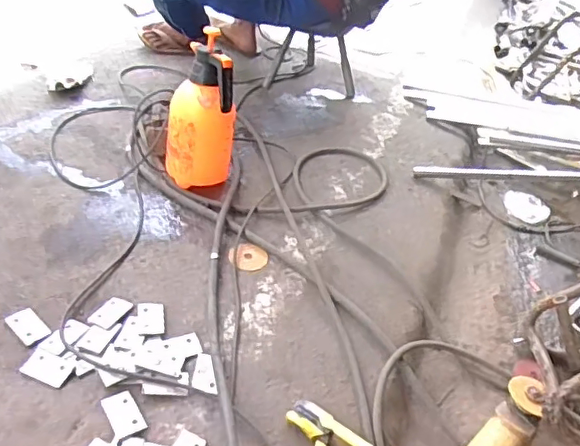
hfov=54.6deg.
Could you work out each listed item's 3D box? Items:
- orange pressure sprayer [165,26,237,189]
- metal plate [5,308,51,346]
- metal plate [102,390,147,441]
[{"bbox_3d":[-0.191,-0.216,1.186,0.145,0.303,0.132,-2,39,-12],"label":"orange pressure sprayer"},{"bbox_3d":[-0.417,0.165,0.897,0.042,0.004,0.088,-22,40,-39],"label":"metal plate"},{"bbox_3d":[-0.234,0.270,0.793,0.042,0.004,0.069,-17,49,-31],"label":"metal plate"}]

